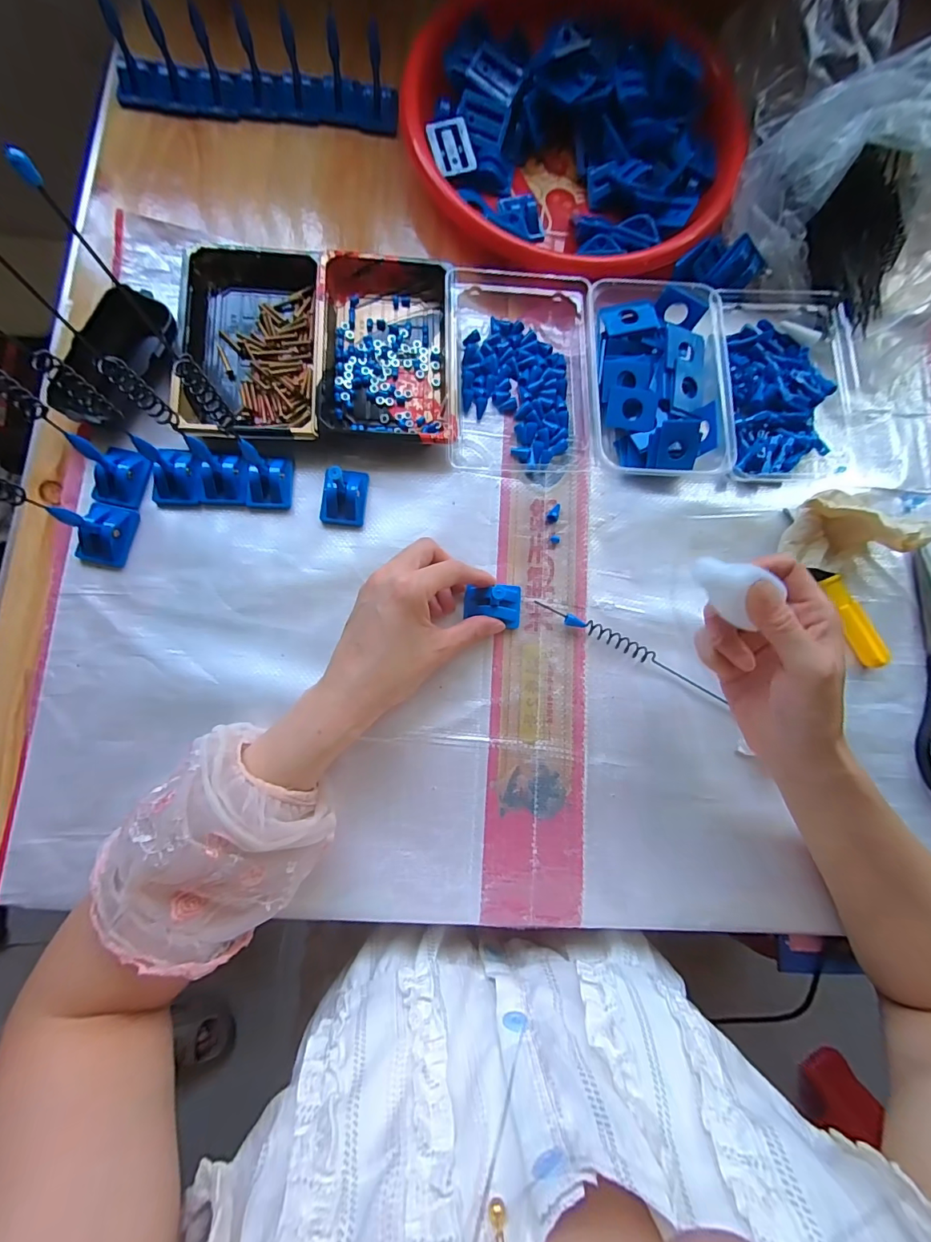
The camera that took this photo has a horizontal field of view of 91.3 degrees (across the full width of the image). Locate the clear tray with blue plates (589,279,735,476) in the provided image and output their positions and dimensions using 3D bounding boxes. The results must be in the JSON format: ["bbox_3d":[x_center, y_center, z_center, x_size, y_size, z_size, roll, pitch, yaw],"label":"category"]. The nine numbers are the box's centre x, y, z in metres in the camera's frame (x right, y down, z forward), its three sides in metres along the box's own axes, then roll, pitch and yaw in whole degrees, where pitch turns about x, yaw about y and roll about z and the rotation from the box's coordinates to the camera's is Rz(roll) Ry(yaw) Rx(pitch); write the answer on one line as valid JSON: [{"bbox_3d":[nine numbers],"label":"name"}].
[{"bbox_3d":[0.157,-0.198,0.377,0.108,0.036,0.156,-1,82,-4],"label":"clear tray with blue plates"}]

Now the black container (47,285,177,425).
[{"bbox_3d":[-0.267,-0.199,0.348,0.045,0.029,0.108,27,81,0],"label":"black container"}]

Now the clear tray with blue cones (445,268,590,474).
[{"bbox_3d":[0.043,-0.210,0.375,0.114,0.029,0.167,-1,82,-4],"label":"clear tray with blue cones"}]

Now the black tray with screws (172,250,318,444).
[{"bbox_3d":[-0.171,-0.219,0.364,0.109,0.023,0.158,-1,82,-4],"label":"black tray with screws"}]

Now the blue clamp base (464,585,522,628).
[{"bbox_3d":[0.022,-0.012,0.354,0.045,0.016,0.033,0,82,-4],"label":"blue clamp base"}]

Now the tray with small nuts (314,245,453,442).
[{"bbox_3d":[-0.064,-0.220,0.371,0.103,0.025,0.163,-2,82,-4],"label":"tray with small nuts"}]

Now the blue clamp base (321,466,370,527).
[{"bbox_3d":[-0.095,-0.101,0.347,0.033,0.043,0.042,6,81,-3],"label":"blue clamp base"}]

